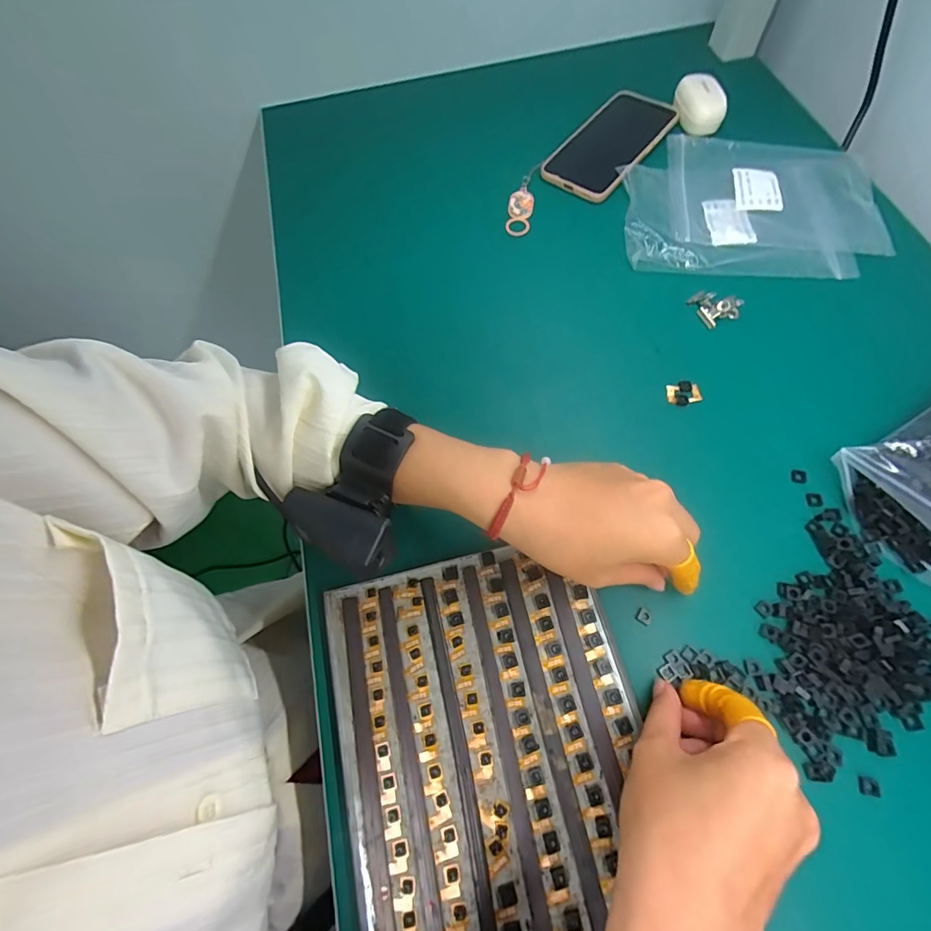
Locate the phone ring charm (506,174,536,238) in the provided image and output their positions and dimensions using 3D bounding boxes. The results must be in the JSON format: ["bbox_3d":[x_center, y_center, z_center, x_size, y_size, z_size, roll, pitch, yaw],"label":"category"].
[{"bbox_3d":[0.057,-0.264,0.458,0.025,0.011,0.081,10,68,8],"label":"phone ring charm"}]

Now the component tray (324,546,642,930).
[{"bbox_3d":[0.014,0.172,0.273,0.180,0.005,0.230,-14,66,-3],"label":"component tray"}]

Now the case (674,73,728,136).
[{"bbox_3d":[0.247,-0.388,0.483,0.038,0.028,0.064,-13,66,-2],"label":"case"}]

